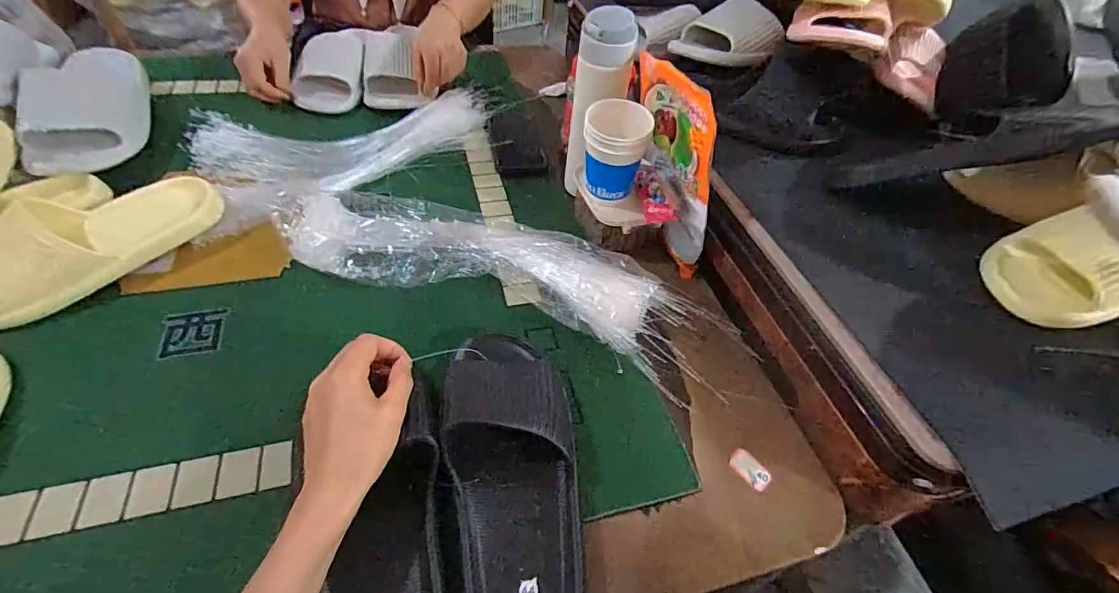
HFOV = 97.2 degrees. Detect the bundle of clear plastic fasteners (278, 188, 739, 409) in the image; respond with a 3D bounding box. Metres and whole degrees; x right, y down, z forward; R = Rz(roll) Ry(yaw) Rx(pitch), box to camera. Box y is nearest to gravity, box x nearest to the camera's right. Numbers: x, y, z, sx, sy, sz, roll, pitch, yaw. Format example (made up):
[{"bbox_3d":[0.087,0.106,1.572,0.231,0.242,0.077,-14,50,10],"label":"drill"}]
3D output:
[{"bbox_3d":[-0.066,-0.030,0.533,0.457,0.053,0.141,18,50,10],"label":"bundle of clear plastic fasteners"}]

